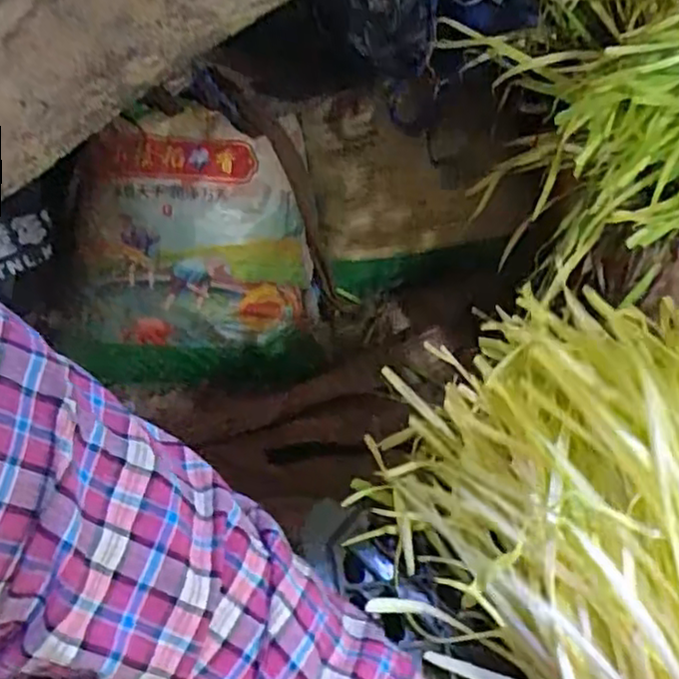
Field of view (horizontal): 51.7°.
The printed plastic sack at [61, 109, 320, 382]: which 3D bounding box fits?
[{"bbox_3d":[-0.173,-0.093,0.852,0.272,0.268,0.193,-4,50,-2],"label":"printed plastic sack"}]

